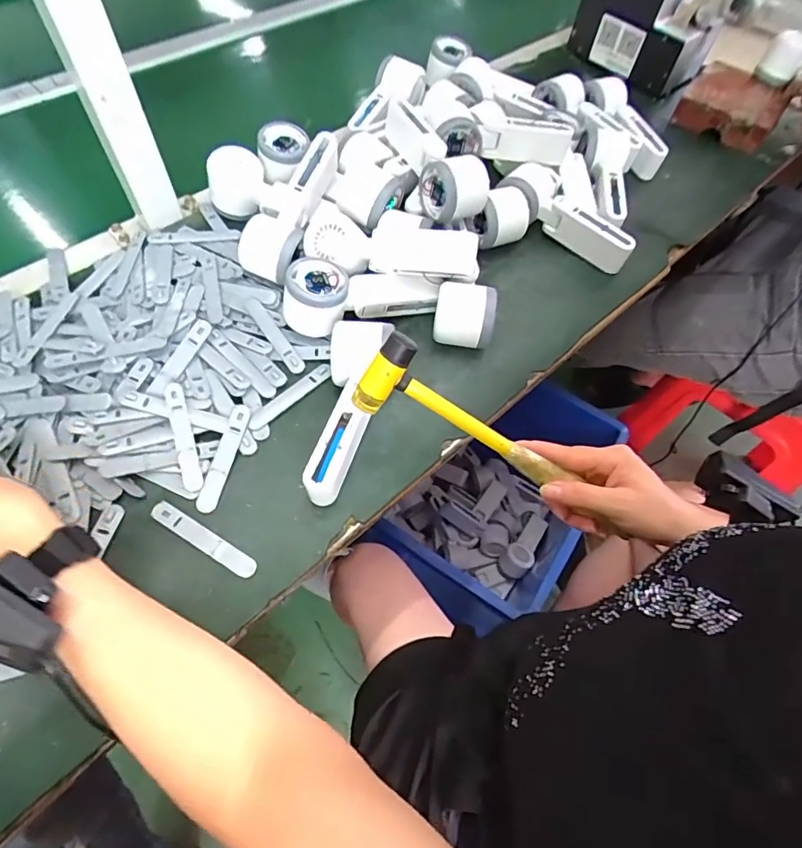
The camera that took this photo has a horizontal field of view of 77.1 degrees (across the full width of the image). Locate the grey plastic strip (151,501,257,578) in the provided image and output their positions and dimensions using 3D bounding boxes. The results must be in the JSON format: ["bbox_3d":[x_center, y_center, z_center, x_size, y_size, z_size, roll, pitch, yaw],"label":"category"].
[{"bbox_3d":[-0.150,0.087,0.385,0.094,0.006,0.016,27,61,13],"label":"grey plastic strip"}]

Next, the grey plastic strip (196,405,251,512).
[{"bbox_3d":[-0.147,0.027,0.419,0.017,0.010,0.093,11,58,4],"label":"grey plastic strip"}]

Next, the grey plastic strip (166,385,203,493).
[{"bbox_3d":[-0.181,0.010,0.418,0.015,0.004,0.094,-16,74,-12],"label":"grey plastic strip"}]

